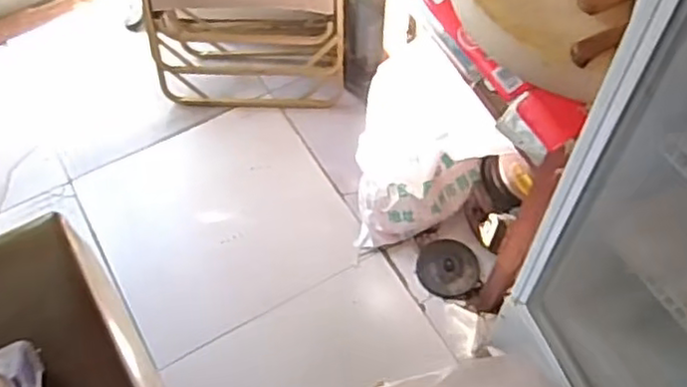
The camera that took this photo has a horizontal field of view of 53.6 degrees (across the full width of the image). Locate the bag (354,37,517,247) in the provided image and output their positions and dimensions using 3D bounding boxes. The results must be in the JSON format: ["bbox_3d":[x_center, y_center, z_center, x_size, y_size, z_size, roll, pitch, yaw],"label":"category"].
[{"bbox_3d":[0.175,-0.090,1.540,0.277,0.478,0.221,-3,58,-2],"label":"bag"}]

